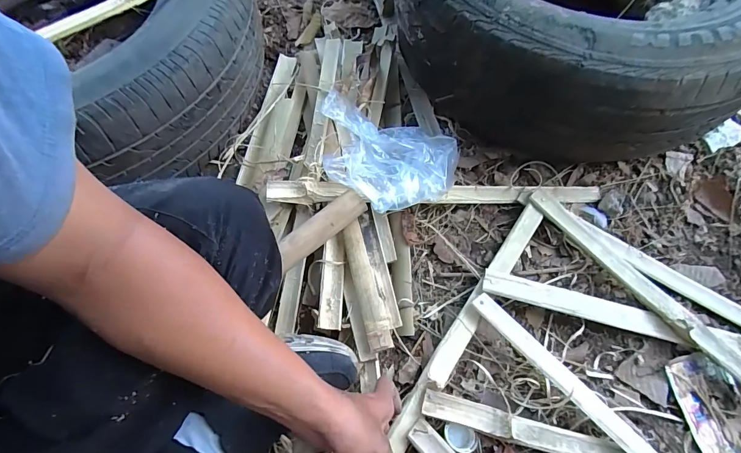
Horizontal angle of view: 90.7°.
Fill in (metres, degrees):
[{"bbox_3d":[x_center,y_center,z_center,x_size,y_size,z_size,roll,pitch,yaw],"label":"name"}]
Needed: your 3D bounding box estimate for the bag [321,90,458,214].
[{"bbox_3d":[0.016,-0.105,0.510,0.206,0.047,0.149,36,68,14],"label":"bag"}]

